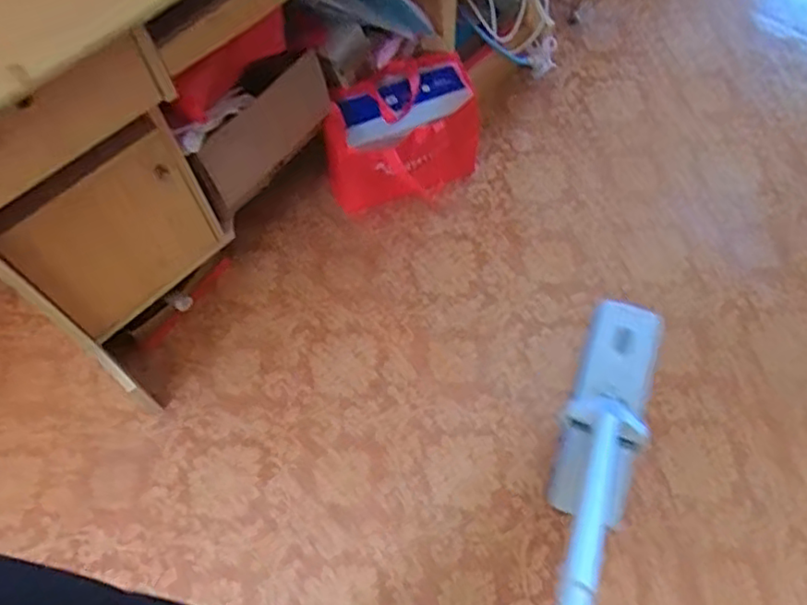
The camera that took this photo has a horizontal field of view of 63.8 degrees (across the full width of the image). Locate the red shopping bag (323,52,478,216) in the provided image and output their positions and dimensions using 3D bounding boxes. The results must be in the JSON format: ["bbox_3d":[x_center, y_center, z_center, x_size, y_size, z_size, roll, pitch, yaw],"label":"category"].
[{"bbox_3d":[-0.011,-0.352,1.332,0.295,0.214,0.184,-12,64,-2],"label":"red shopping bag"}]

